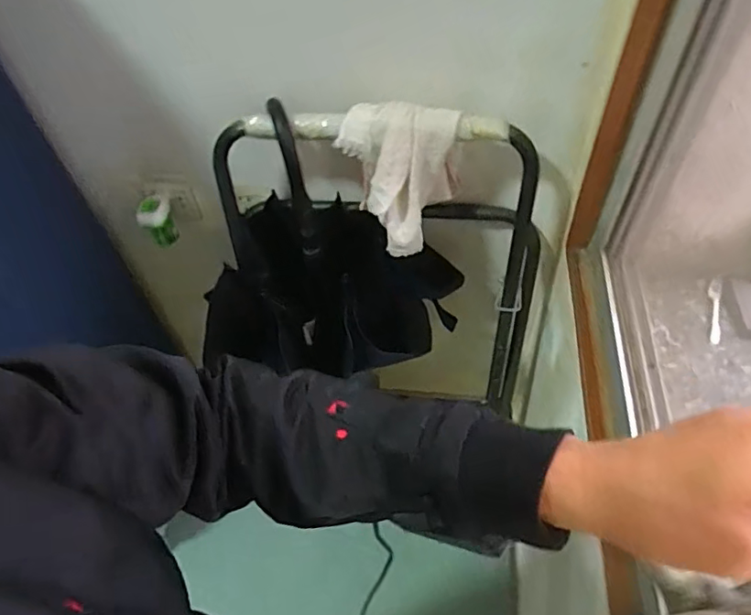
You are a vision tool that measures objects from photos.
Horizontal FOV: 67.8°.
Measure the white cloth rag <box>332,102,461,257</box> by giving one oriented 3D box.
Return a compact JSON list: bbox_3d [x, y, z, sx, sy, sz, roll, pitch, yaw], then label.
[{"bbox_3d":[0.032,-0.193,0.867,0.177,0.199,0.109,6,54,9],"label":"white cloth rag"}]

